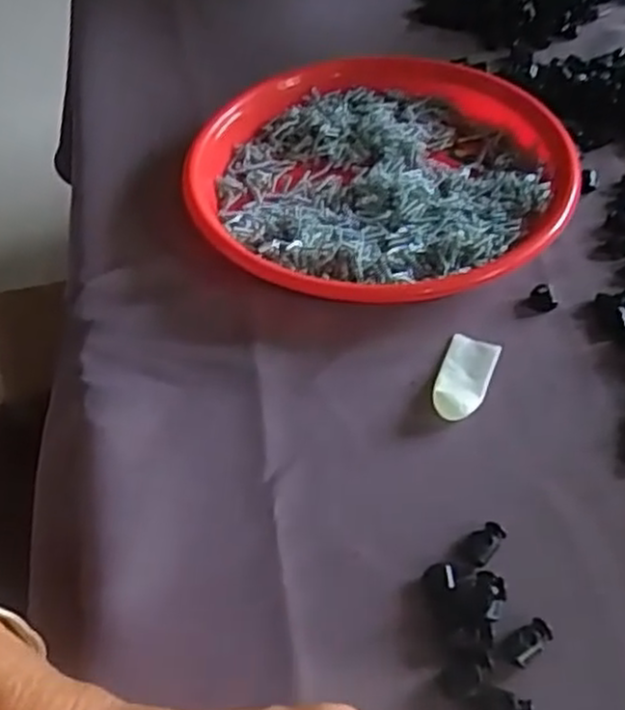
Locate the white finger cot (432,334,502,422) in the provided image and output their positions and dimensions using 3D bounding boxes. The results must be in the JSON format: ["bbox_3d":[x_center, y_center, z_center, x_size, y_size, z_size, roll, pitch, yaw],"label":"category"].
[{"bbox_3d":[0.078,0.011,0.400,0.026,0.006,0.053,16,54,18],"label":"white finger cot"}]

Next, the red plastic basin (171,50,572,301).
[{"bbox_3d":[0.046,-0.118,0.488,0.223,0.032,0.229,-3,51,4],"label":"red plastic basin"}]

